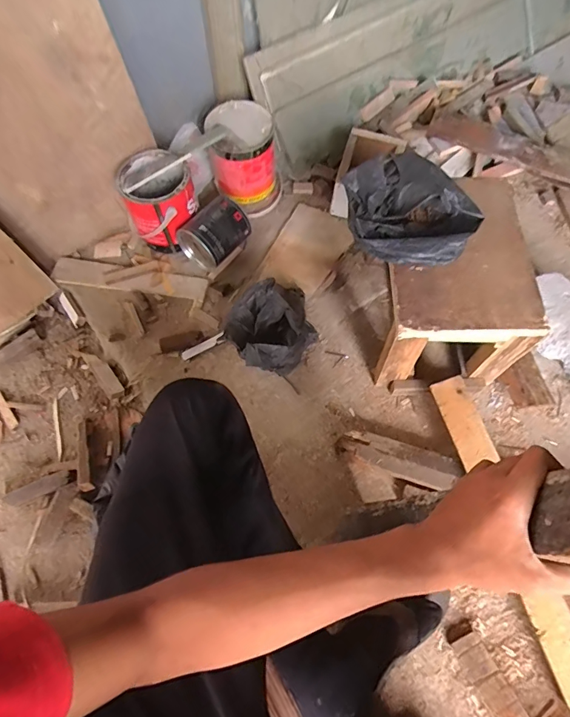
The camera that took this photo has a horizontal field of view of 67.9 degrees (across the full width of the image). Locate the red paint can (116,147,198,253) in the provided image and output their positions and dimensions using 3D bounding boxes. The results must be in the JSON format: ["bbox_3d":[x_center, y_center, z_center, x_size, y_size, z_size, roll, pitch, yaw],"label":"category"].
[{"bbox_3d":[-0.269,-0.340,0.930,0.151,0.147,0.166,-27,67,-12],"label":"red paint can"}]

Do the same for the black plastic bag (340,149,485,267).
[{"bbox_3d":[0.194,-0.236,0.682,0.219,0.088,0.154,29,68,13],"label":"black plastic bag"}]

